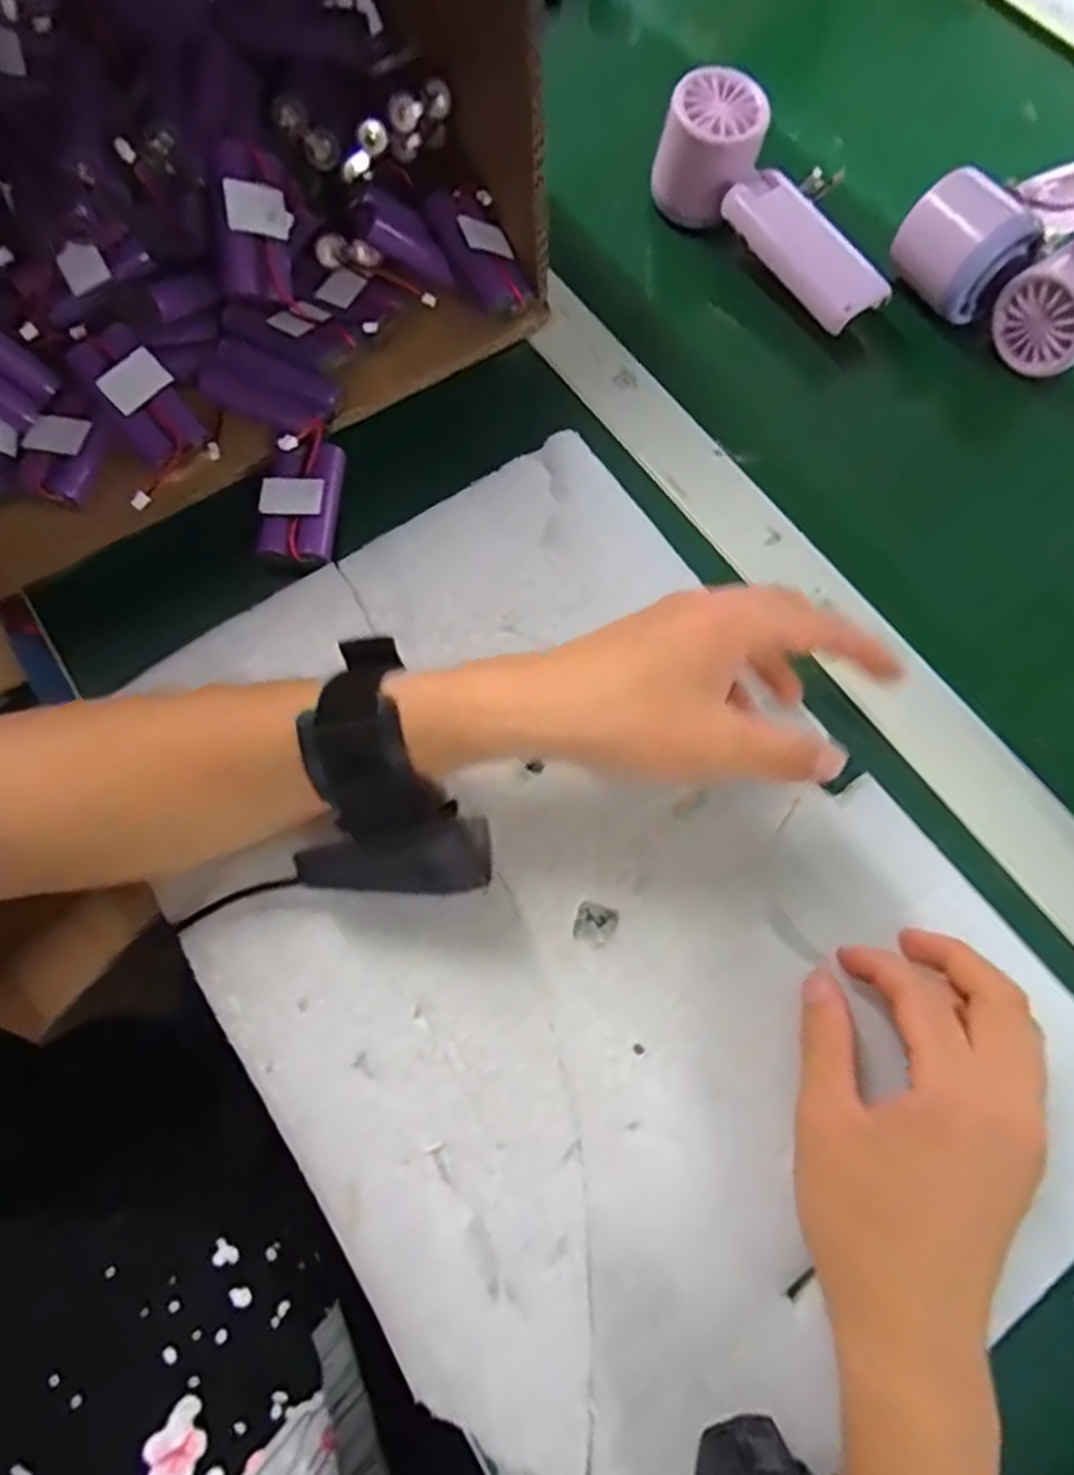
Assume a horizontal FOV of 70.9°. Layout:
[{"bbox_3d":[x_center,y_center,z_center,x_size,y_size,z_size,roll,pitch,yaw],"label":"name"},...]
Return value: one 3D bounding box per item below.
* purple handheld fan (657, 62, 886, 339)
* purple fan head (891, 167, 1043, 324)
[{"bbox_3d":[0.134,-0.299,0.422,0.054,0.048,0.159,-39,74,-10],"label":"purple handheld fan"},{"bbox_3d":[0.233,-0.270,0.411,0.044,0.047,0.056,-29,73,-7],"label":"purple fan head"}]

